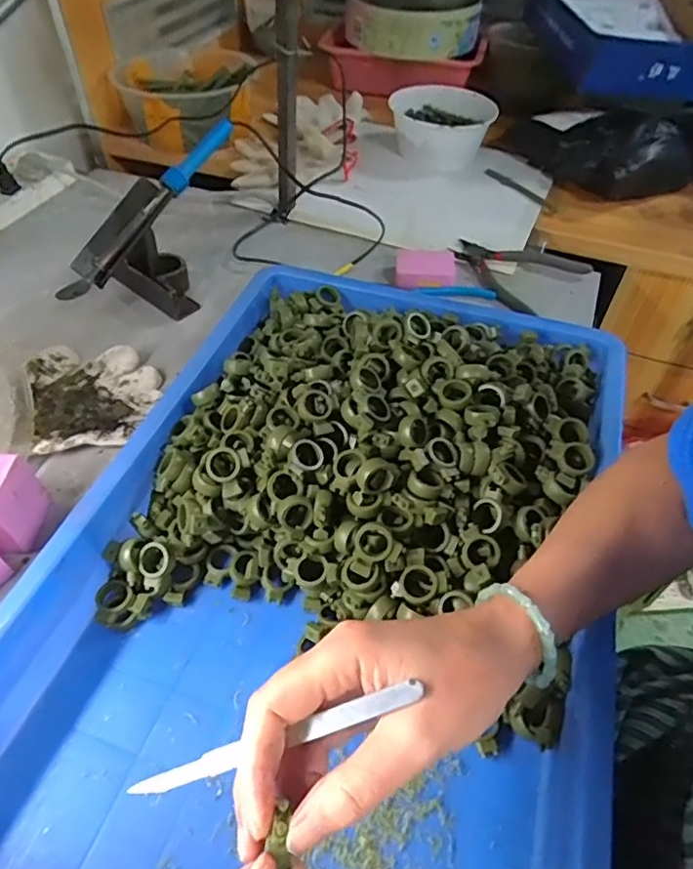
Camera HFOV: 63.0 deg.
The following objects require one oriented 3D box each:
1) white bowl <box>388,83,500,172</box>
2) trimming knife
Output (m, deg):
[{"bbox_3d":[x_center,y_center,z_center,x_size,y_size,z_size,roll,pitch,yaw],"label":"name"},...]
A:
[{"bbox_3d":[0.157,-0.518,0.951,0.169,0.078,0.175,1,49,-1],"label":"white bowl"},{"bbox_3d":[-0.033,0.133,0.246,0.137,0.008,0.010,-24,50,8],"label":"trimming knife"}]

